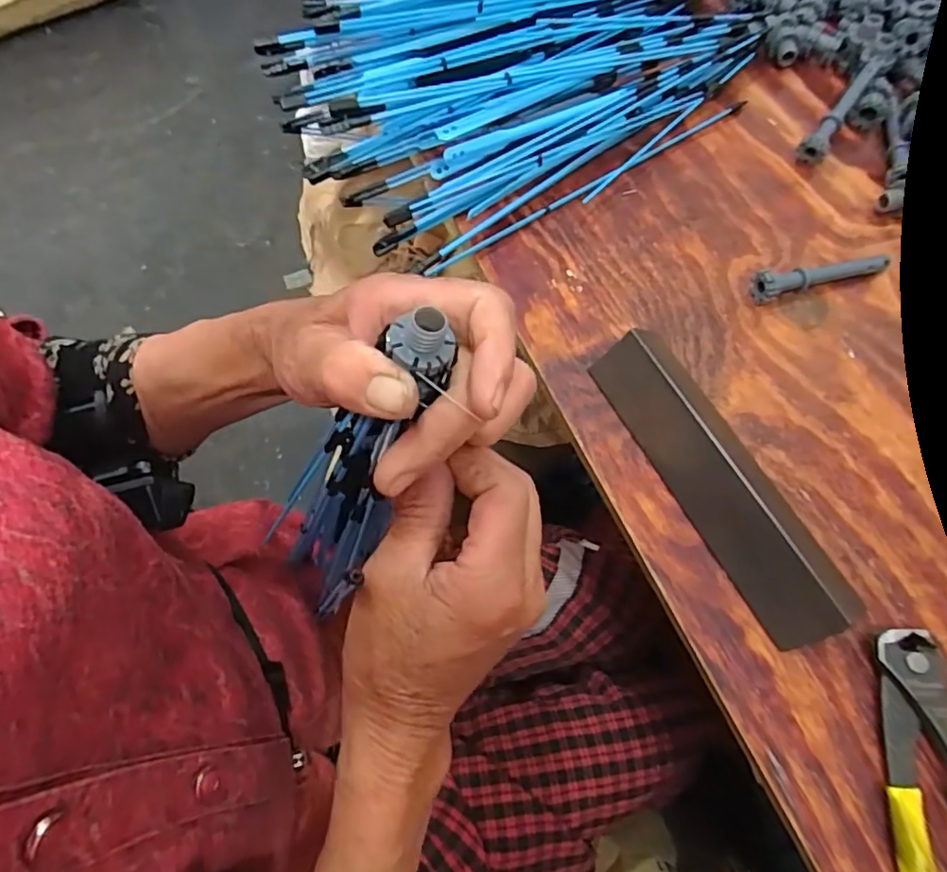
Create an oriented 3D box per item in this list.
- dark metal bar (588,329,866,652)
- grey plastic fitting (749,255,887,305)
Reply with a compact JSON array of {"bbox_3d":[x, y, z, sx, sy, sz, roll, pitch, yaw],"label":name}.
[{"bbox_3d":[0.143,0.020,0.335,0.056,0.030,0.190,-26,69,-10],"label":"dark metal bar"},{"bbox_3d":[0.230,-0.106,0.387,0.096,0.020,0.016,-12,67,-5],"label":"grey plastic fitting"}]

